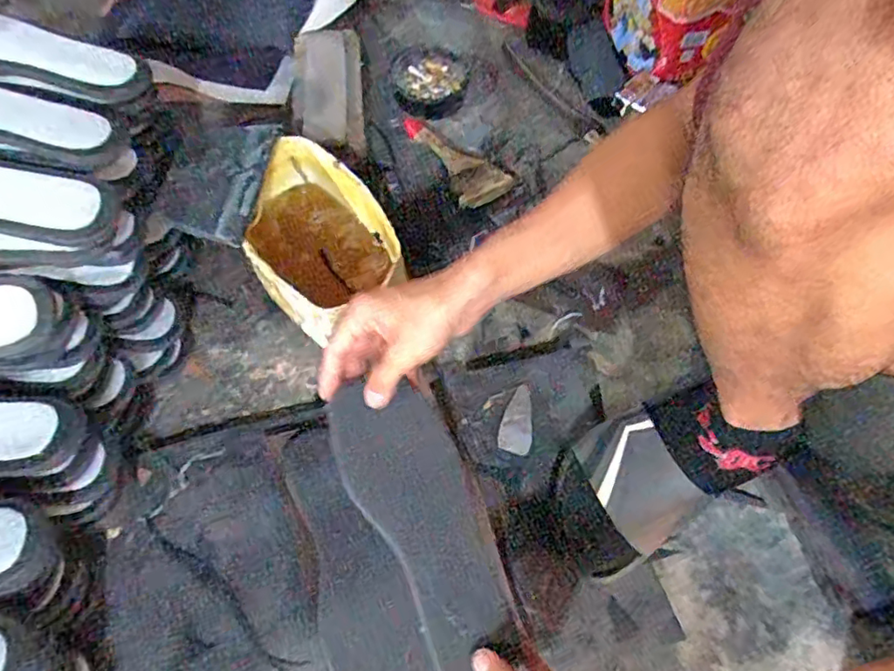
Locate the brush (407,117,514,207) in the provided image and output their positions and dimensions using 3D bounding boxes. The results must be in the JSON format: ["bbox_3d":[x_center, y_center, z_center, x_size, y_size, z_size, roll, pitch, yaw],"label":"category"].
[{"bbox_3d":[0.013,-0.225,0.716,0.074,0.016,0.149,-28,67,-13],"label":"brush"}]

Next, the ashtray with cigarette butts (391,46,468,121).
[{"bbox_3d":[-0.023,-0.337,0.760,0.093,0.031,0.119,1,63,1],"label":"ashtray with cigarette butts"}]

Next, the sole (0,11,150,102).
[{"bbox_3d":[-0.402,-0.255,0.537,0.242,0.034,0.081,13,64,6],"label":"sole"}]

